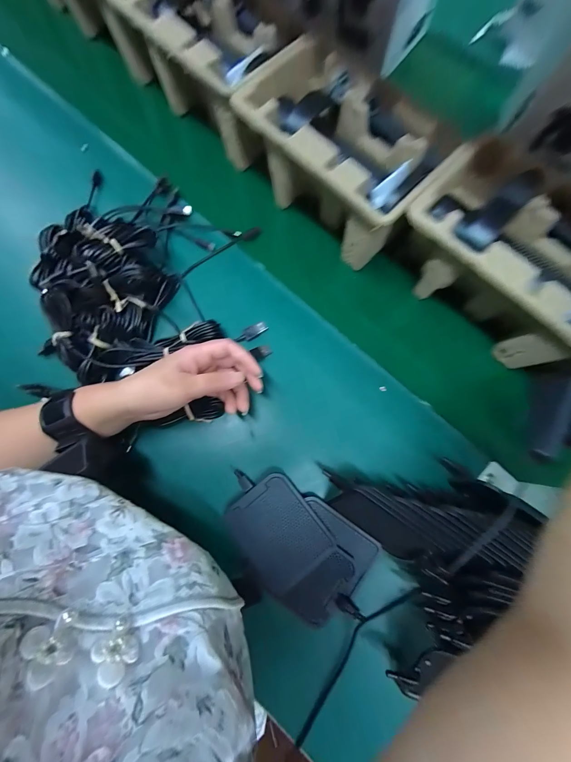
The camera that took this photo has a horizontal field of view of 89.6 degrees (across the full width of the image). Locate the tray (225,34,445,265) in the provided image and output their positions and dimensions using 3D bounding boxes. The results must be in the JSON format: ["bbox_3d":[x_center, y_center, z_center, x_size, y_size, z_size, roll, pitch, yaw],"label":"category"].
[{"bbox_3d":[0.058,-0.266,0.351,0.229,0.100,0.136,43,83,8],"label":"tray"}]

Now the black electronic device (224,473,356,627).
[{"bbox_3d":[0.006,0.173,0.300,0.081,0.020,0.141,-41,82,-6],"label":"black electronic device"}]

